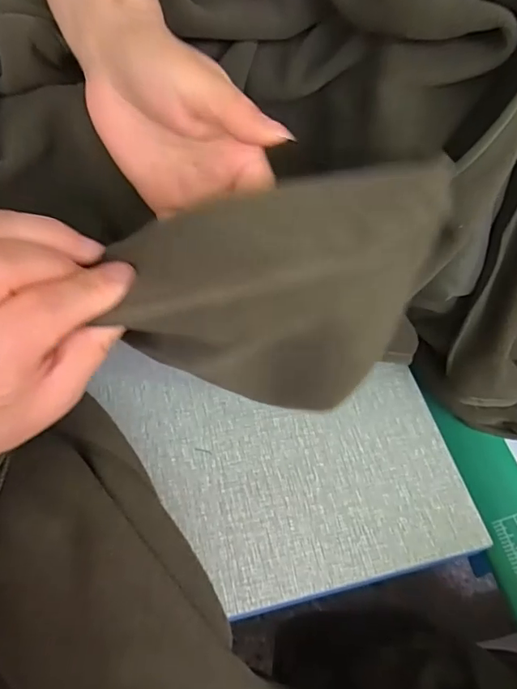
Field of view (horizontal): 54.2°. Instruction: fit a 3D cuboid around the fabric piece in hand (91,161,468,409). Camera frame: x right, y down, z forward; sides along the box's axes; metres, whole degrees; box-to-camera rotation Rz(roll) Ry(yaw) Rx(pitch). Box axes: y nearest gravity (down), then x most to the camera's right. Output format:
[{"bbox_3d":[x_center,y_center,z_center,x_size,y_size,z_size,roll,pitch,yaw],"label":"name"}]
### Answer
[{"bbox_3d":[0.025,-0.019,0.239,0.166,0.110,0.052,-15,58,-15],"label":"fabric piece in hand"}]

